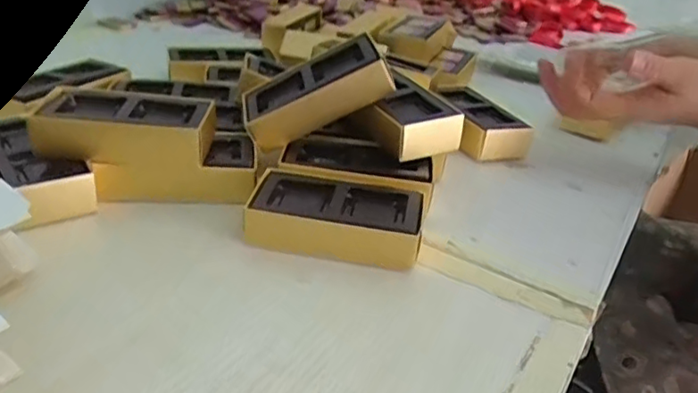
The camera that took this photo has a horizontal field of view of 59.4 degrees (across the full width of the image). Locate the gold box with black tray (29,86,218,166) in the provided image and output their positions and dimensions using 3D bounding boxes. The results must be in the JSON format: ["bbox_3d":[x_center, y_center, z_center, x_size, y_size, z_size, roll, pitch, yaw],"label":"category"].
[{"bbox_3d":[-0.159,-0.050,0.436,0.116,0.030,0.056,5,30,-2],"label":"gold box with black tray"}]

